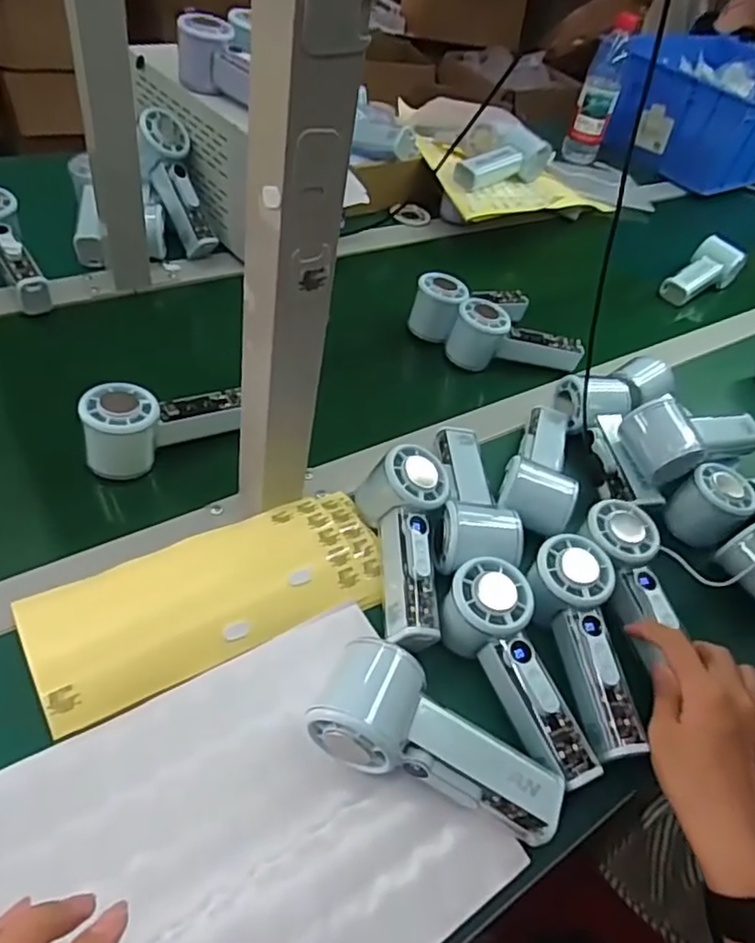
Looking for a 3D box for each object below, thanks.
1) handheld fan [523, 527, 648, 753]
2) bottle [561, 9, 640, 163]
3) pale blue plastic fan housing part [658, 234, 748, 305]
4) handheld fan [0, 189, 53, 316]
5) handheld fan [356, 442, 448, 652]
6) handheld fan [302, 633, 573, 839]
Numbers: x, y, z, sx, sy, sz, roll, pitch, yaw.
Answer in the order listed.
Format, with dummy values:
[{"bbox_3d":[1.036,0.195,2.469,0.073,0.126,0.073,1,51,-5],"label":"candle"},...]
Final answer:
[{"bbox_3d":[0.150,0.124,0.458,0.052,0.046,0.148,-3,62,-11],"label":"handheld fan"},{"bbox_3d":[0.384,-0.653,1.088,0.065,0.204,0.068,18,47,3],"label":"bottle"},{"bbox_3d":[0.452,-0.277,0.880,0.064,0.057,0.122,41,52,22],"label":"pale blue plastic fan housing part"},{"bbox_3d":[-0.371,-0.221,0.639,0.055,0.057,0.153,-27,78,-29],"label":"handheld fan"},{"bbox_3d":[0.021,0.052,0.488,0.057,0.058,0.147,10,62,-22],"label":"handheld fan"},{"bbox_3d":[0.038,0.162,0.389,0.155,0.055,0.070,31,47,-4],"label":"handheld fan"}]

